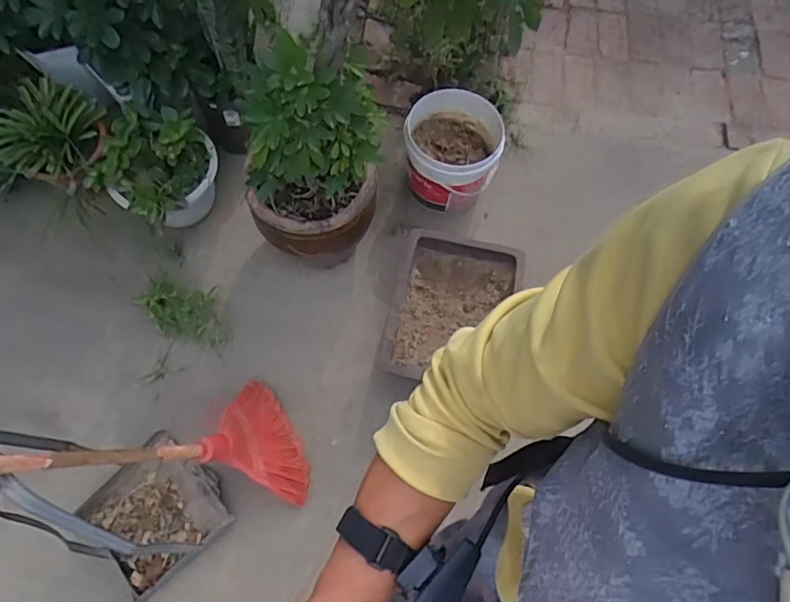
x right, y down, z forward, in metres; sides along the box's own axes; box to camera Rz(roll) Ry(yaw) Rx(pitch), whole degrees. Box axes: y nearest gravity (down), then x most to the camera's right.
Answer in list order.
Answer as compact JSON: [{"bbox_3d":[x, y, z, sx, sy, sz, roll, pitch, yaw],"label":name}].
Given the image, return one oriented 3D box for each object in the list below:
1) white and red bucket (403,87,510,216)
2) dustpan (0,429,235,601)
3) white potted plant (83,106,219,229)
[{"bbox_3d":[0.166,-0.428,1.632,0.265,0.236,0.268,2,65,-3],"label":"white and red bucket"},{"bbox_3d":[-0.536,0.370,1.064,0.265,0.529,0.292,-39,73,-19],"label":"dustpan"},{"bbox_3d":[-0.616,-0.347,1.490,0.254,0.267,0.282,29,66,10],"label":"white potted plant"}]

